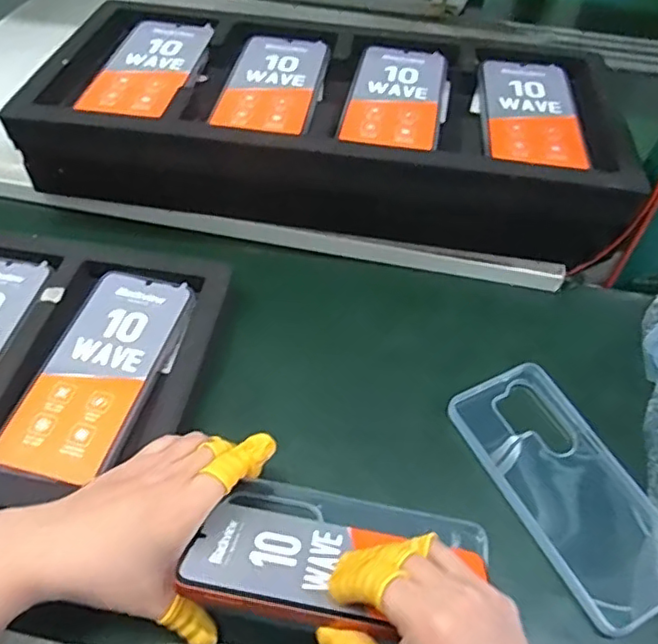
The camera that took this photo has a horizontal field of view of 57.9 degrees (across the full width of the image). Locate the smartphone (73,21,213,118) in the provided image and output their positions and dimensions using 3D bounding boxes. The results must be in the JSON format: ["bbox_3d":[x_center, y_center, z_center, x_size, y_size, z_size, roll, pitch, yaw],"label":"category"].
[{"bbox_3d":[-0.156,-0.228,0.521,0.076,0.011,0.154,7,50,3],"label":"smartphone"}]

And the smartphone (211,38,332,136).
[{"bbox_3d":[-0.047,-0.208,0.514,0.078,0.005,0.153,8,50,3],"label":"smartphone"}]

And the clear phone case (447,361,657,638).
[{"bbox_3d":[0.160,0.107,0.399,0.083,0.011,0.174,-20,54,-19],"label":"clear phone case"}]

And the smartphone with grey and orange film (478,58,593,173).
[{"bbox_3d":[0.170,-0.181,0.504,0.081,0.009,0.165,7,50,2],"label":"smartphone with grey and orange film"}]

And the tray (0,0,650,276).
[{"bbox_3d":[-0.001,-0.174,0.538,0.482,0.102,0.221,7,50,2],"label":"tray"}]

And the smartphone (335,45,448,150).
[{"bbox_3d":[0.059,-0.194,0.510,0.077,0.005,0.171,10,50,5],"label":"smartphone"}]

